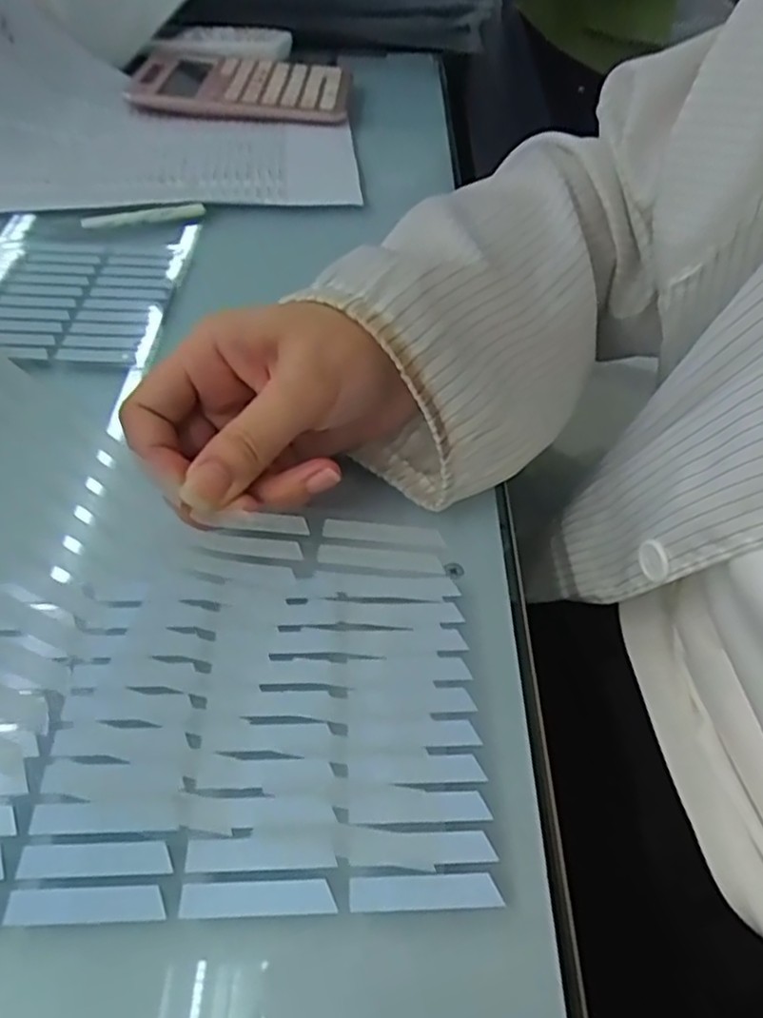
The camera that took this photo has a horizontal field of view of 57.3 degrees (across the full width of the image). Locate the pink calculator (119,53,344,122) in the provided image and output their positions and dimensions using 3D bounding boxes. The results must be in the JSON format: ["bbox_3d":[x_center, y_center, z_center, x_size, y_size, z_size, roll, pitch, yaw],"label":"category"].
[{"bbox_3d":[-0.118,-0.366,0.598,0.184,0.015,0.113,4,53,-4],"label":"pink calculator"}]

